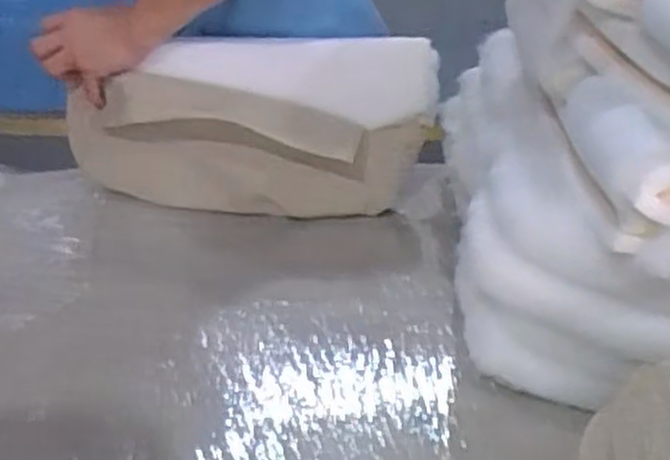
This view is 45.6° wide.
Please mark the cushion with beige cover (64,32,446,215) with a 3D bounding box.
[{"bbox_3d":[-0.109,-0.117,1.014,0.455,0.211,0.134,2,37,-2],"label":"cushion with beige cover"}]

